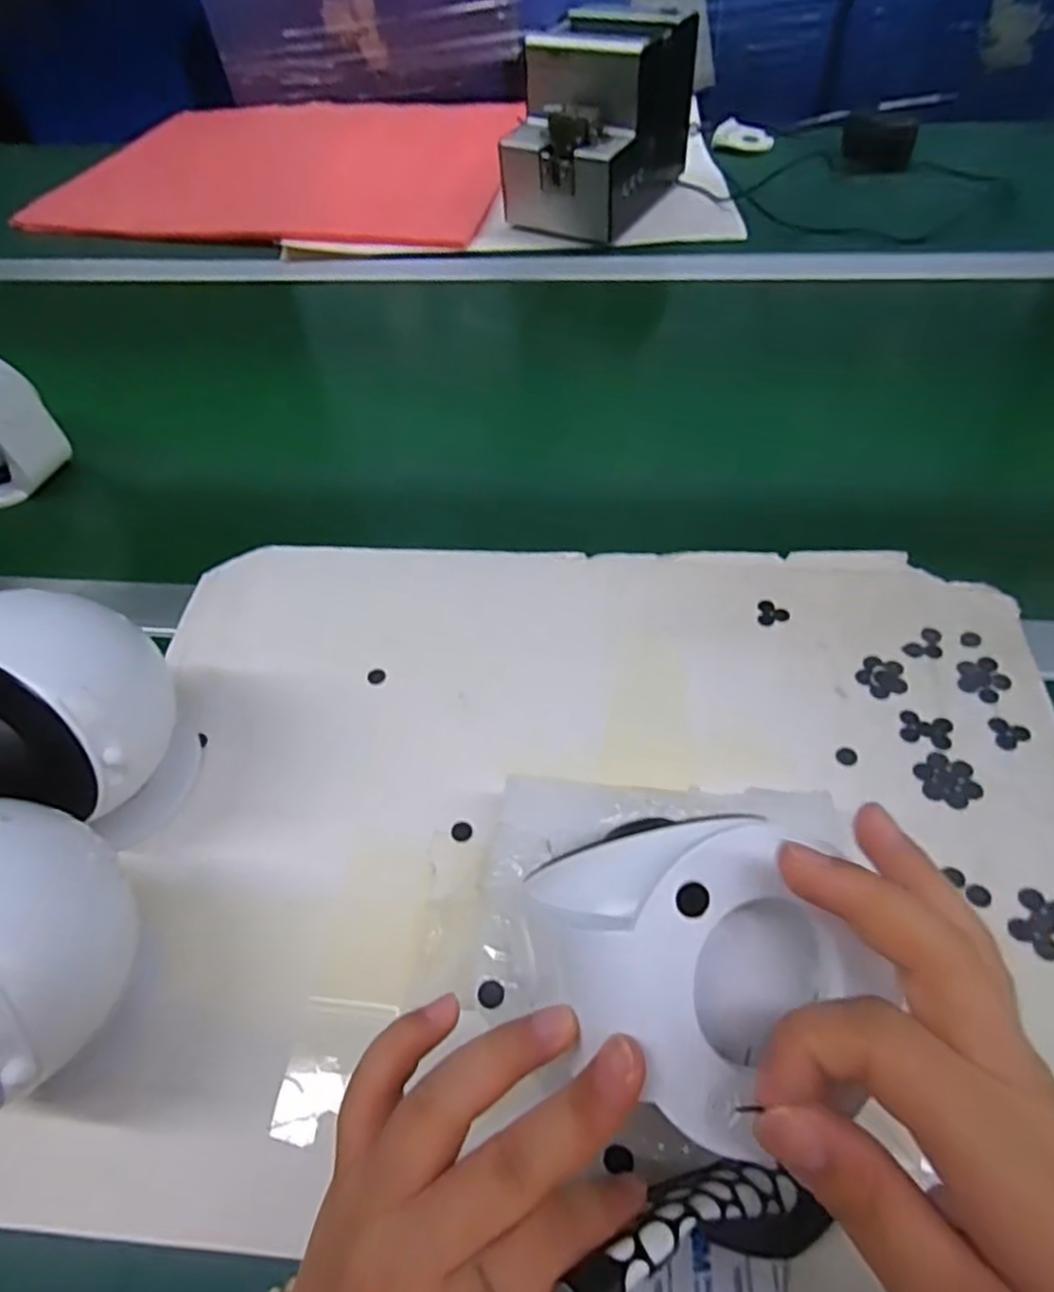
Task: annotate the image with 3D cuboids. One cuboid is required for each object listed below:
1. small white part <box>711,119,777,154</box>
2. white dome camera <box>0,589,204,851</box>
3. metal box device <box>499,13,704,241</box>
[{"bbox_3d":[0.264,-0.620,0.842,0.070,0.023,0.030,10,55,10],"label":"small white part"},{"bbox_3d":[-0.206,0.037,0.318,0.079,0.117,0.088,-2,54,2],"label":"white dome camera"},{"bbox_3d":[0.073,-0.541,0.716,0.129,0.141,0.184,24,59,19],"label":"metal box device"}]

